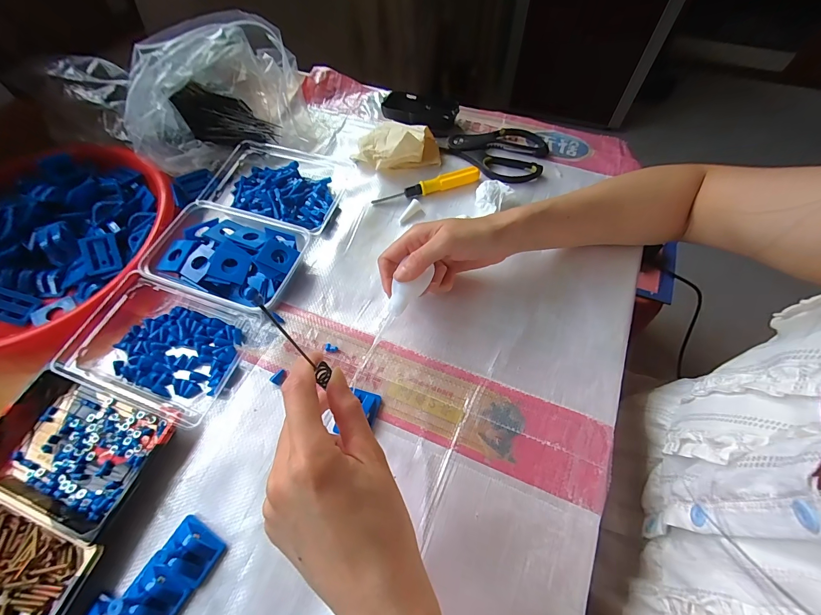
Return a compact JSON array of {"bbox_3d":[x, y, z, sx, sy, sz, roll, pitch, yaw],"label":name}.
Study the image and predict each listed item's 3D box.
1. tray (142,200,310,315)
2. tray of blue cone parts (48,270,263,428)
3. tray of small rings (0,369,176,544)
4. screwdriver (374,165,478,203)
[{"bbox_3d":[-0.204,-0.056,0.399,0.156,0.037,0.110,16,65,11],"label":"tray"},{"bbox_3d":[-0.260,0.035,0.359,0.164,0.028,0.122,17,65,12],"label":"tray of blue cone parts"},{"bbox_3d":[-0.307,0.127,0.316,0.159,0.025,0.097,18,65,12],"label":"tray of small rings"},{"bbox_3d":[0.022,-0.157,0.451,0.141,0.016,0.015,-18,63,-6],"label":"screwdriver"}]

